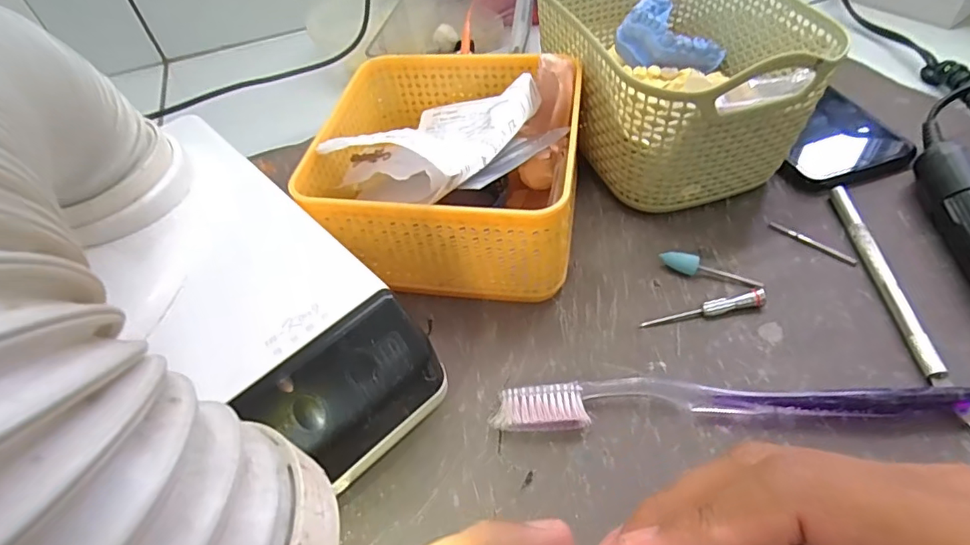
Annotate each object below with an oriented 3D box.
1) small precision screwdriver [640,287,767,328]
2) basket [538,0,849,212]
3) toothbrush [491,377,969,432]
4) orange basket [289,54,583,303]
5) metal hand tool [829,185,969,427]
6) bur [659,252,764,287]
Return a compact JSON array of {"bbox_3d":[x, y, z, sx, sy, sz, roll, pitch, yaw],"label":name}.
[{"bbox_3d":[0.104,0.018,0.252,0.059,0.008,0.008,-11,51,-3],"label":"small precision screwdriver"},{"bbox_3d":[0.107,-0.121,0.315,0.115,0.085,0.171,-13,51,-4],"label":"basket"},{"bbox_3d":[0.099,0.053,0.219,0.187,0.016,0.020,-3,51,4],"label":"toothbrush"},{"bbox_3d":[-0.018,-0.062,0.289,0.134,0.073,0.146,4,51,9],"label":"orange basket"},{"bbox_3d":[0.192,0.008,0.250,0.009,0.008,0.137,-2,51,5],"label":"metal hand tool"},{"bbox_3d":[0.114,-0.001,0.267,0.049,0.008,0.009,15,53,3],"label":"bur"}]

